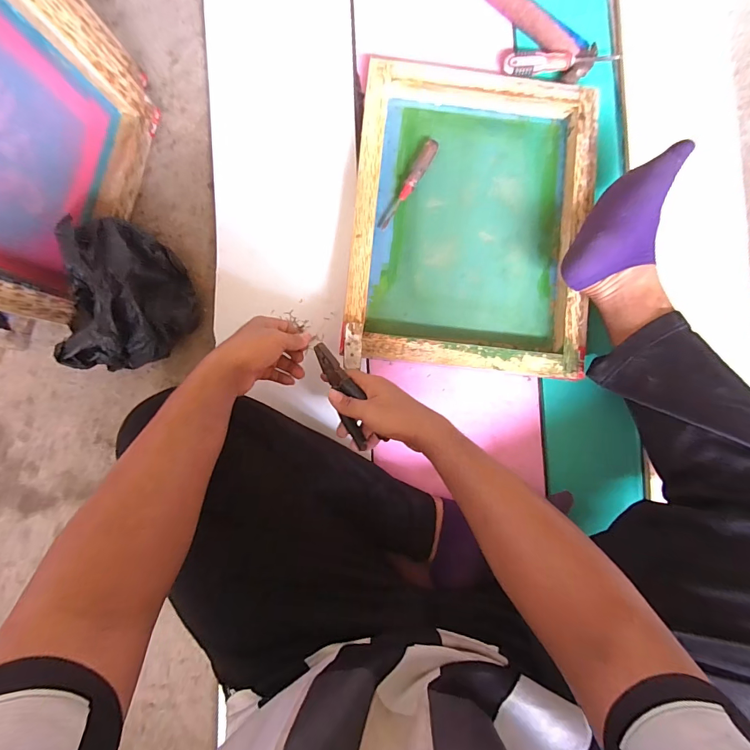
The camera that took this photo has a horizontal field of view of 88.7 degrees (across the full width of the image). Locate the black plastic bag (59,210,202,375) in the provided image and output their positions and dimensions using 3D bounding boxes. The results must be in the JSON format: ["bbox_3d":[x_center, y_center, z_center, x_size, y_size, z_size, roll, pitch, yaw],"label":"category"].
[{"bbox_3d":[-0.352,-0.114,0.545,0.144,0.126,0.202,-6,87,-2],"label":"black plastic bag"}]

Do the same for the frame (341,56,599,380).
[{"bbox_3d":[0.154,-0.241,0.613,0.373,0.039,0.473,5,87,-2],"label":"frame"}]

